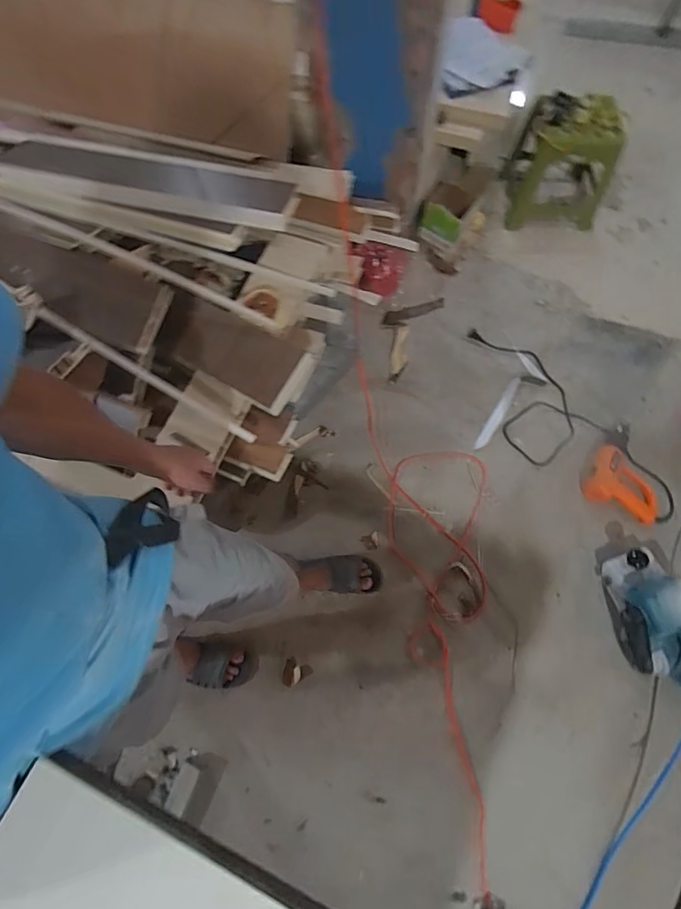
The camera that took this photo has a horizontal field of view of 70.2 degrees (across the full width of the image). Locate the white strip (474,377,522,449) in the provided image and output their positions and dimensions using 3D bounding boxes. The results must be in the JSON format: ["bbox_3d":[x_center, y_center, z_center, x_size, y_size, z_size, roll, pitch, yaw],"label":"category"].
[{"bbox_3d":[0.493,-0.131,1.500,0.037,0.014,0.282,33,71,11],"label":"white strip"}]

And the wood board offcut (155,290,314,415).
[{"bbox_3d":[-0.241,-0.229,1.060,0.368,0.041,0.150,30,89,22],"label":"wood board offcut"}]

